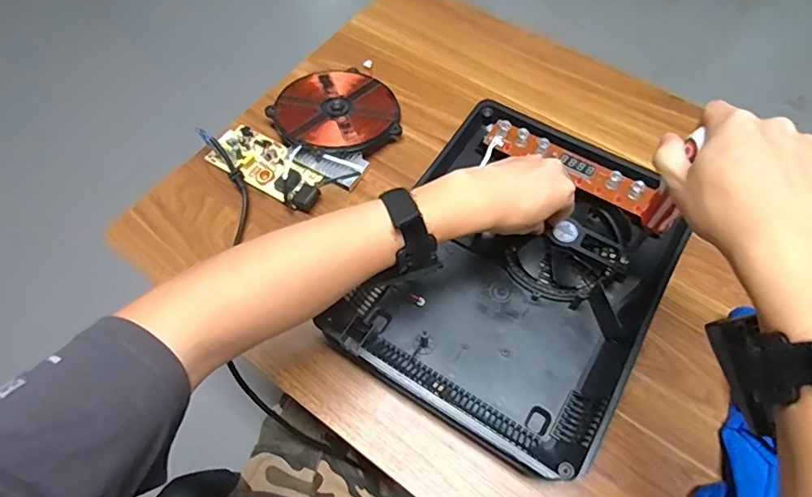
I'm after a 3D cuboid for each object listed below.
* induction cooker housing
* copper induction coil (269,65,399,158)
[{"bbox_3d":[0.115,0.022,0.521,0.265,0.061,0.331,29,67,14],"label":"induction cooker housing"},{"bbox_3d":[-0.089,-0.177,0.646,0.148,0.029,0.151,-1,61,1],"label":"copper induction coil"}]

